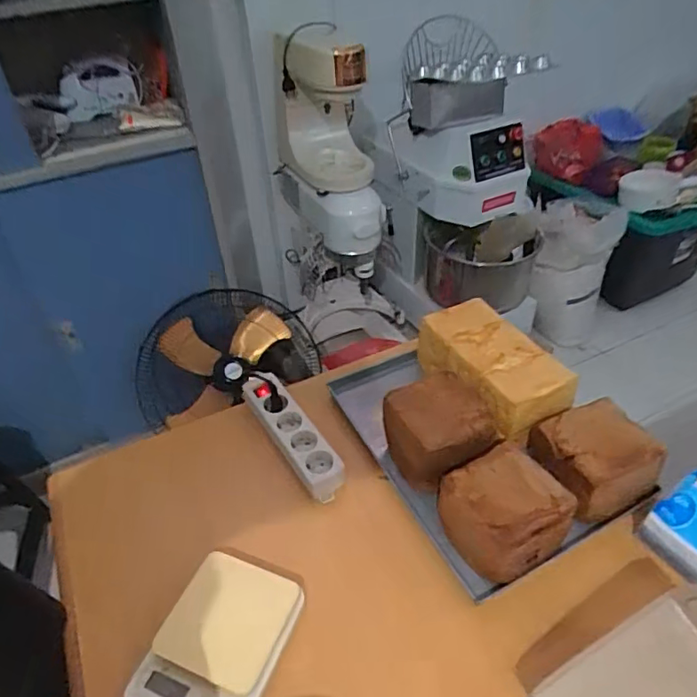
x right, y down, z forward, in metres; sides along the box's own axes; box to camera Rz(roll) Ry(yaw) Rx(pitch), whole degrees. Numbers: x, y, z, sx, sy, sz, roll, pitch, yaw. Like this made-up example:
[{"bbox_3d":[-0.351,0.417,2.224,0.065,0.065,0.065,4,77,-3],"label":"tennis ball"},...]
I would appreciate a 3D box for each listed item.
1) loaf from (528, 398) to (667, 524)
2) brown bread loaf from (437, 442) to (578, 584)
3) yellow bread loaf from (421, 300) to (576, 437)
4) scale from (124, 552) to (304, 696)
[{"bbox_3d":[0.318,0.137,0.716,0.130,0.083,0.124,-13,42,-11],"label":"loaf"},{"bbox_3d":[0.186,0.201,0.671,0.131,0.100,0.131,-3,46,4],"label":"brown bread loaf"},{"bbox_3d":[0.215,0.027,0.851,0.134,0.078,0.247,-22,44,-20],"label":"yellow bread loaf"},{"bbox_3d":[-0.142,0.327,0.611,0.134,0.040,0.167,13,44,18],"label":"scale"}]

